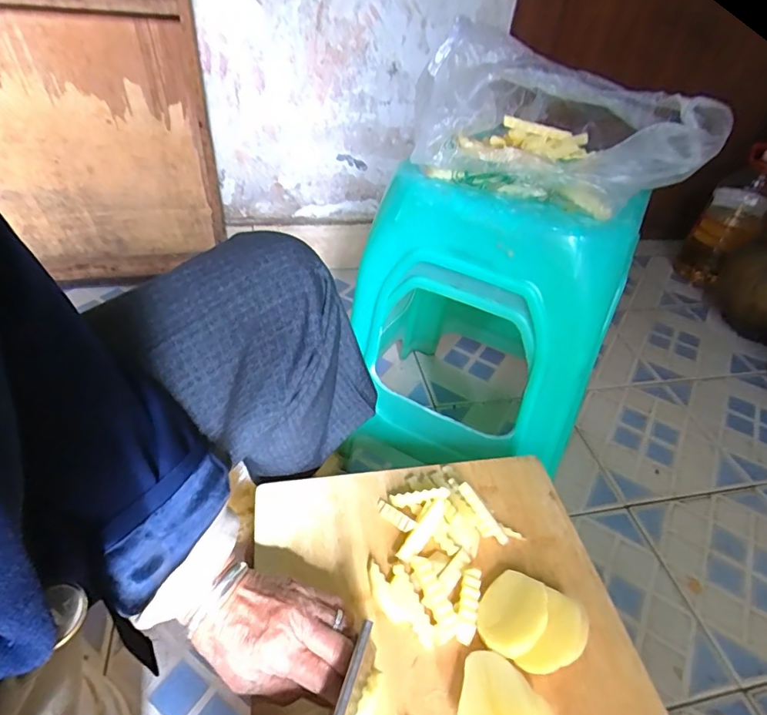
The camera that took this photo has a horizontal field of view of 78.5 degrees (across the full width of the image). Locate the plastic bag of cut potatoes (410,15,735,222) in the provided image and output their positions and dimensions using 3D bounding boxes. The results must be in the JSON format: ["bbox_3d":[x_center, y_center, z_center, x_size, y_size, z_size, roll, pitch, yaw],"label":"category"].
[{"bbox_3d":[0.183,-0.242,0.475,0.269,0.113,0.188,20,44,15],"label":"plastic bag of cut potatoes"}]

